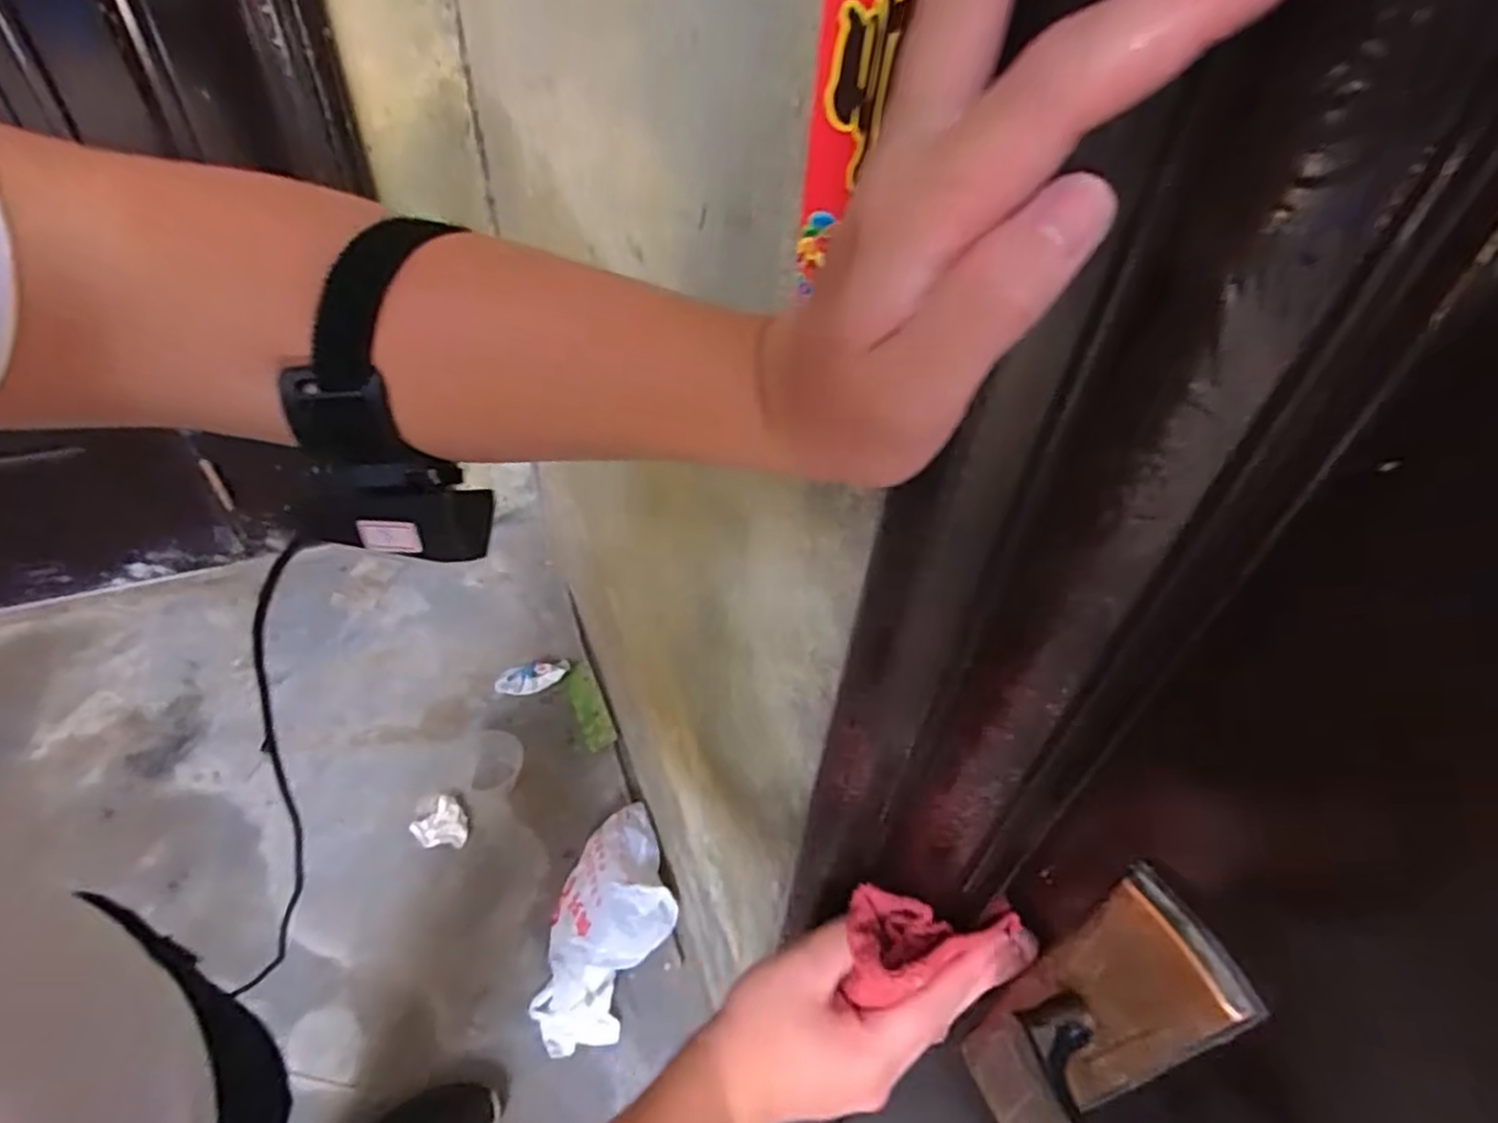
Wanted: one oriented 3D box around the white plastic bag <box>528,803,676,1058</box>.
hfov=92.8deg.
[{"bbox_3d":[-0.278,0.701,1.424,0.248,0.197,0.446,21,46,15],"label":"white plastic bag"}]

